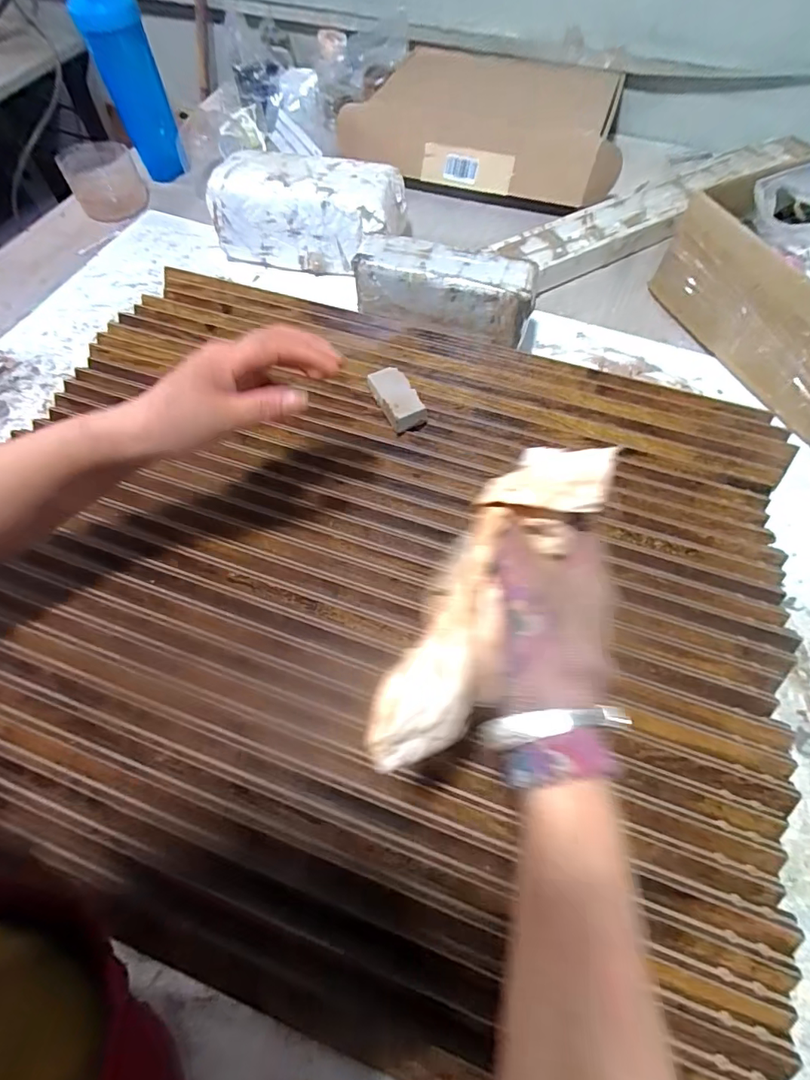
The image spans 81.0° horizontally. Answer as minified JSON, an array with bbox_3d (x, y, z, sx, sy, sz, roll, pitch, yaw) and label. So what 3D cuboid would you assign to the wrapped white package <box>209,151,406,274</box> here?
[{"bbox_3d":[-0.132,-0.441,0.644,0.252,0.102,0.108,10,63,5],"label":"wrapped white package"}]

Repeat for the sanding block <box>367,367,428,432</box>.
[{"bbox_3d":[-0.010,-0.145,0.492,0.035,0.030,0.072,-22,64,-13],"label":"sanding block"}]

